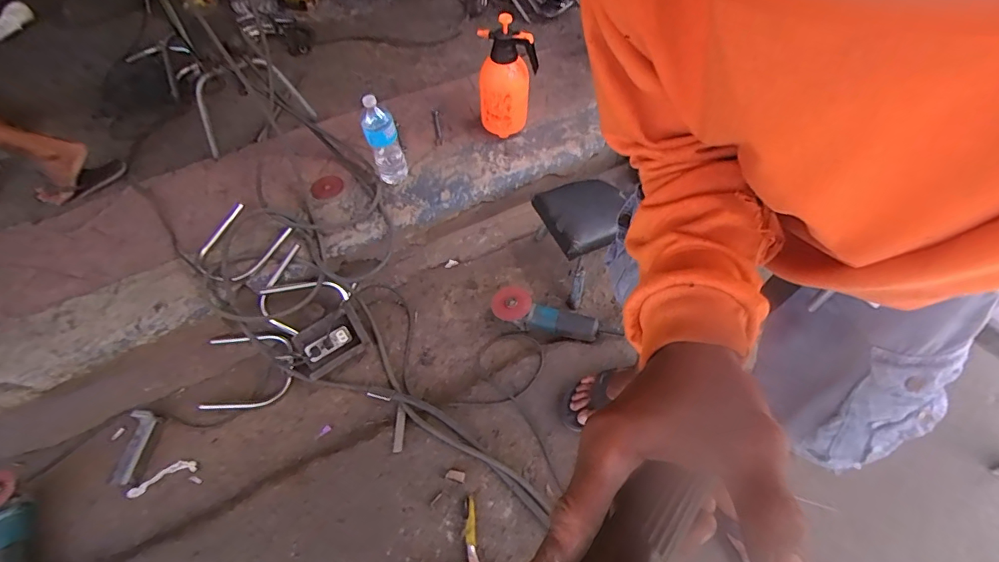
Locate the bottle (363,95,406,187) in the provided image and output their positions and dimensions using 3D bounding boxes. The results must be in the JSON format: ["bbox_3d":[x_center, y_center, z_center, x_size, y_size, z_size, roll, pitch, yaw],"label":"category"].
[{"bbox_3d":[-0.290,-0.351,1.176,0.075,0.247,0.061,-20,60,-11],"label":"bottle"}]

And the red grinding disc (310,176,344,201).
[{"bbox_3d":[-0.465,-0.251,1.269,0.083,0.007,0.082,-1,58,1],"label":"red grinding disc"}]

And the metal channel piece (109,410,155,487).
[{"bbox_3d":[-0.821,0.370,1.052,0.060,0.029,0.154,3,58,4],"label":"metal channel piece"}]

